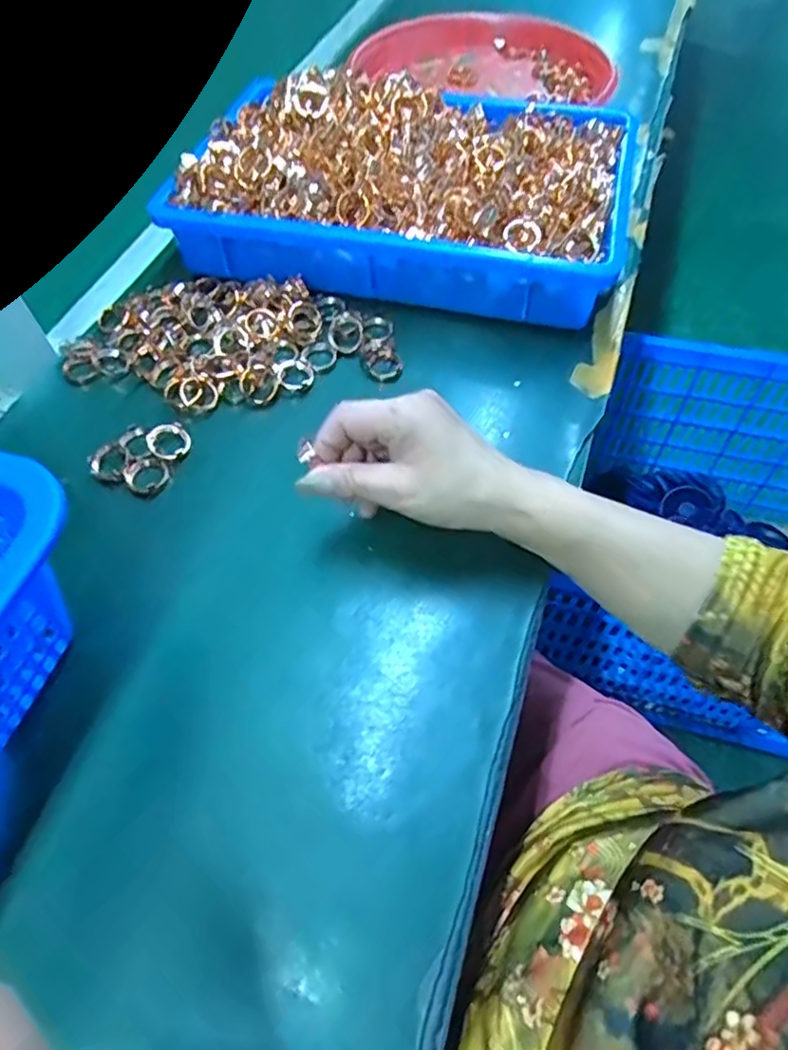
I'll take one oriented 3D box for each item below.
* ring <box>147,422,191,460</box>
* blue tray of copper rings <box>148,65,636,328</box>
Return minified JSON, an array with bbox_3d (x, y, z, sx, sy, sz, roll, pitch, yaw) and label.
[{"bbox_3d":[-0.158,-0.057,0.440,0.028,0.008,0.029,-2,68,-3],"label":"ring"},{"bbox_3d":[0.013,-0.288,0.531,0.348,0.097,0.219,10,58,10],"label":"blue tray of copper rings"}]

